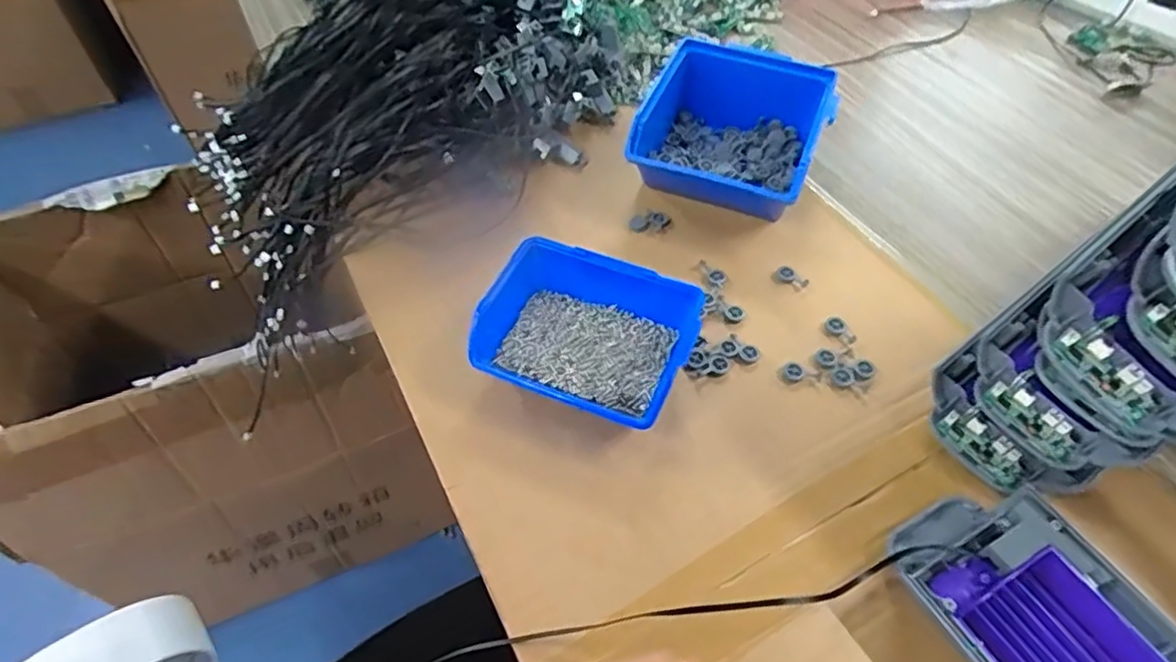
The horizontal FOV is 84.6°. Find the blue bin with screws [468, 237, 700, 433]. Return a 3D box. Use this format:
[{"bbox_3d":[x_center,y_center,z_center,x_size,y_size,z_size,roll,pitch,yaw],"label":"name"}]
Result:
[{"bbox_3d":[-0.001,0.002,0.356,0.113,0.041,0.085,19,53,13],"label":"blue bin with screws"}]

